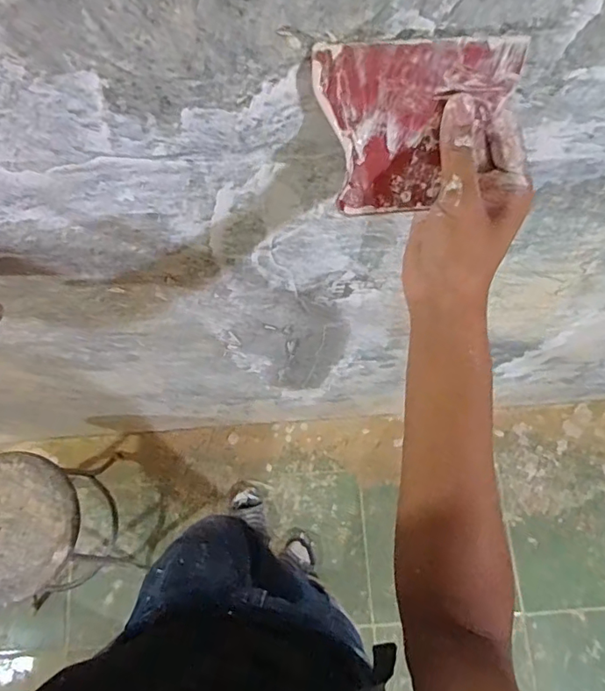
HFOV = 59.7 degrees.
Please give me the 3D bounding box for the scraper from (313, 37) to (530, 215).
[{"bbox_3d":[0.069,-0.134,0.330,0.116,0.103,0.004,-5,42,-1],"label":"scraper"}]

